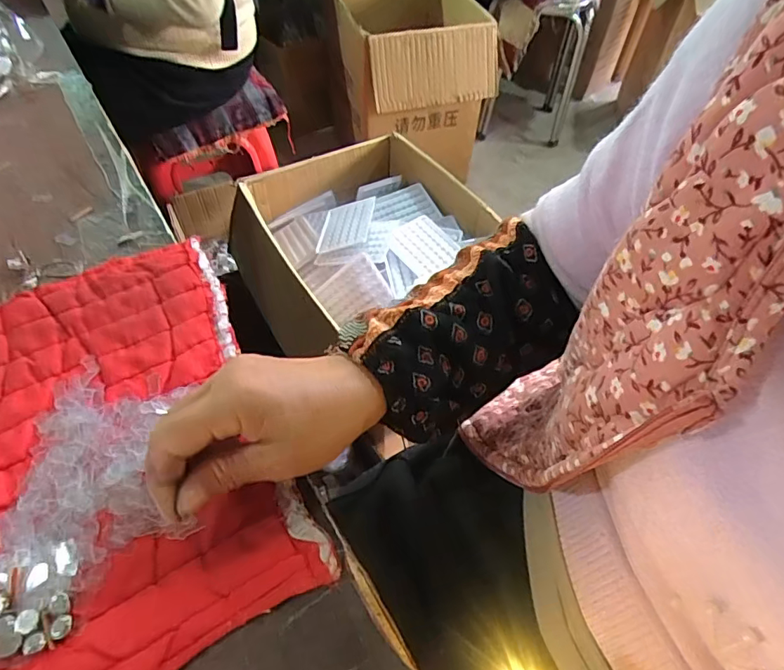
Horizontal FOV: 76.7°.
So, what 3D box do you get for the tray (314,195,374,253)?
[{"bbox_3d":[-0.081,-0.189,0.851,0.091,0.010,0.124,-7,46,20],"label":"tray"}]

